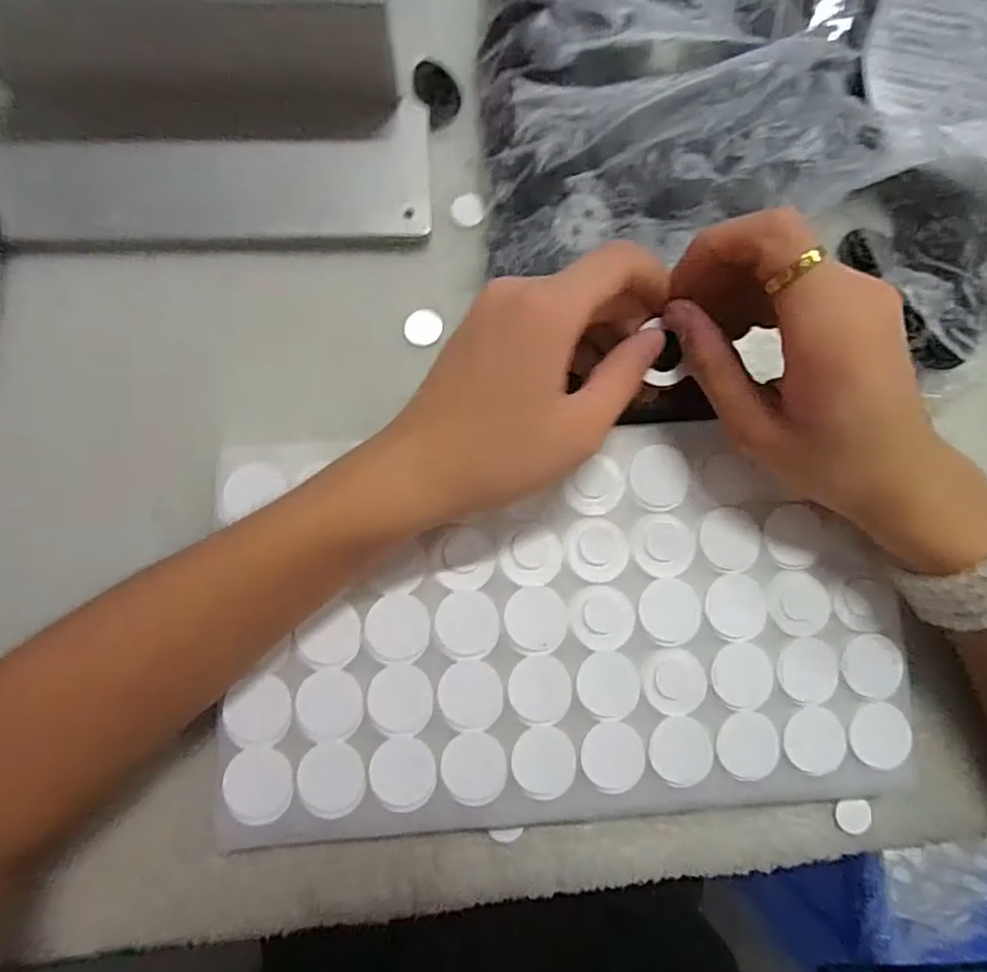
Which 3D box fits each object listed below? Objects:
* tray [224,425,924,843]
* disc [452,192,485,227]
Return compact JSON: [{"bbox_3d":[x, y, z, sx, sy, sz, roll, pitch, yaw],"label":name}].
[{"bbox_3d":[0.030,0.060,0.269,0.279,0.023,0.160,-3,85,-3],"label":"tray"},{"bbox_3d":[-0.013,-0.134,0.297,0.016,0.004,0.017,0,84,-3],"label":"disc"}]

